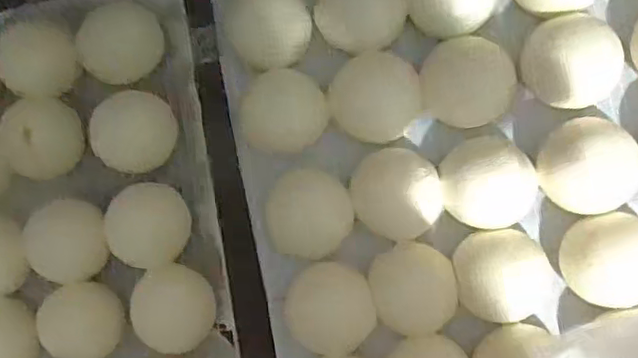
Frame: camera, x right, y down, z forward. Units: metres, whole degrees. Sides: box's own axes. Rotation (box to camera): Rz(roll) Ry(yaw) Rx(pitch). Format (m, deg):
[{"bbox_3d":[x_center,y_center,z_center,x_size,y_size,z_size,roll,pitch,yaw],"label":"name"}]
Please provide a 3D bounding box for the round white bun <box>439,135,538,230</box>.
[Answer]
[{"bbox_3d":[0.164,0.005,0.596,0.090,0.038,0.084,0,89,7],"label":"round white bun"}]

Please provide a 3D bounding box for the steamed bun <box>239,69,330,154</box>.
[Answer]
[{"bbox_3d":[-0.034,-0.068,0.630,0.085,0.039,0.082,0,89,7],"label":"steamed bun"}]

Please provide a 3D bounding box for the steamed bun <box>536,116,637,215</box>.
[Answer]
[{"bbox_3d":[0.259,-0.012,0.576,0.102,0.054,0.087,0,89,7],"label":"steamed bun"}]

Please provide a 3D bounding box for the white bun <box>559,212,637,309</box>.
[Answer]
[{"bbox_3d":[0.281,0.077,0.577,0.096,0.041,0.088,0,89,7],"label":"white bun"}]

